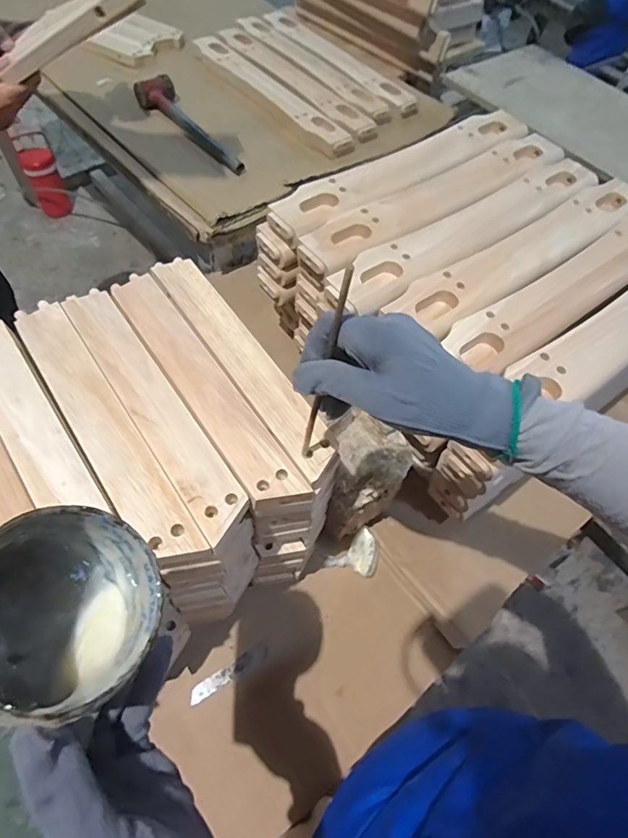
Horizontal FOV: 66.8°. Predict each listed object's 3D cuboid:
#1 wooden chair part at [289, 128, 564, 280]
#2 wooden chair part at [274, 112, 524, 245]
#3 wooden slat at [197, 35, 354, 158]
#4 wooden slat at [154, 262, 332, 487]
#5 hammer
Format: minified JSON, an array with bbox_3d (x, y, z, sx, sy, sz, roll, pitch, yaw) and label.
[{"bbox_3d":[0.180,-0.316,0.661,0.479,0.020,0.087,-33,67,-22],"label":"wooden chair part"},{"bbox_3d":[0.141,-0.366,0.688,0.472,0.020,0.086,-34,67,-22],"label":"wooden chair part"},{"bbox_3d":[-0.100,-0.691,0.995,0.074,0.019,0.506,-32,66,-21],"label":"wooden slat"},{"bbox_3d":[-0.069,-0.062,0.446,0.044,0.012,0.288,-29,65,-20],"label":"wooden slat"},{"bbox_3d":[-0.240,-0.565,0.914,0.067,0.048,0.337,-31,66,-21],"label":"hammer"}]

